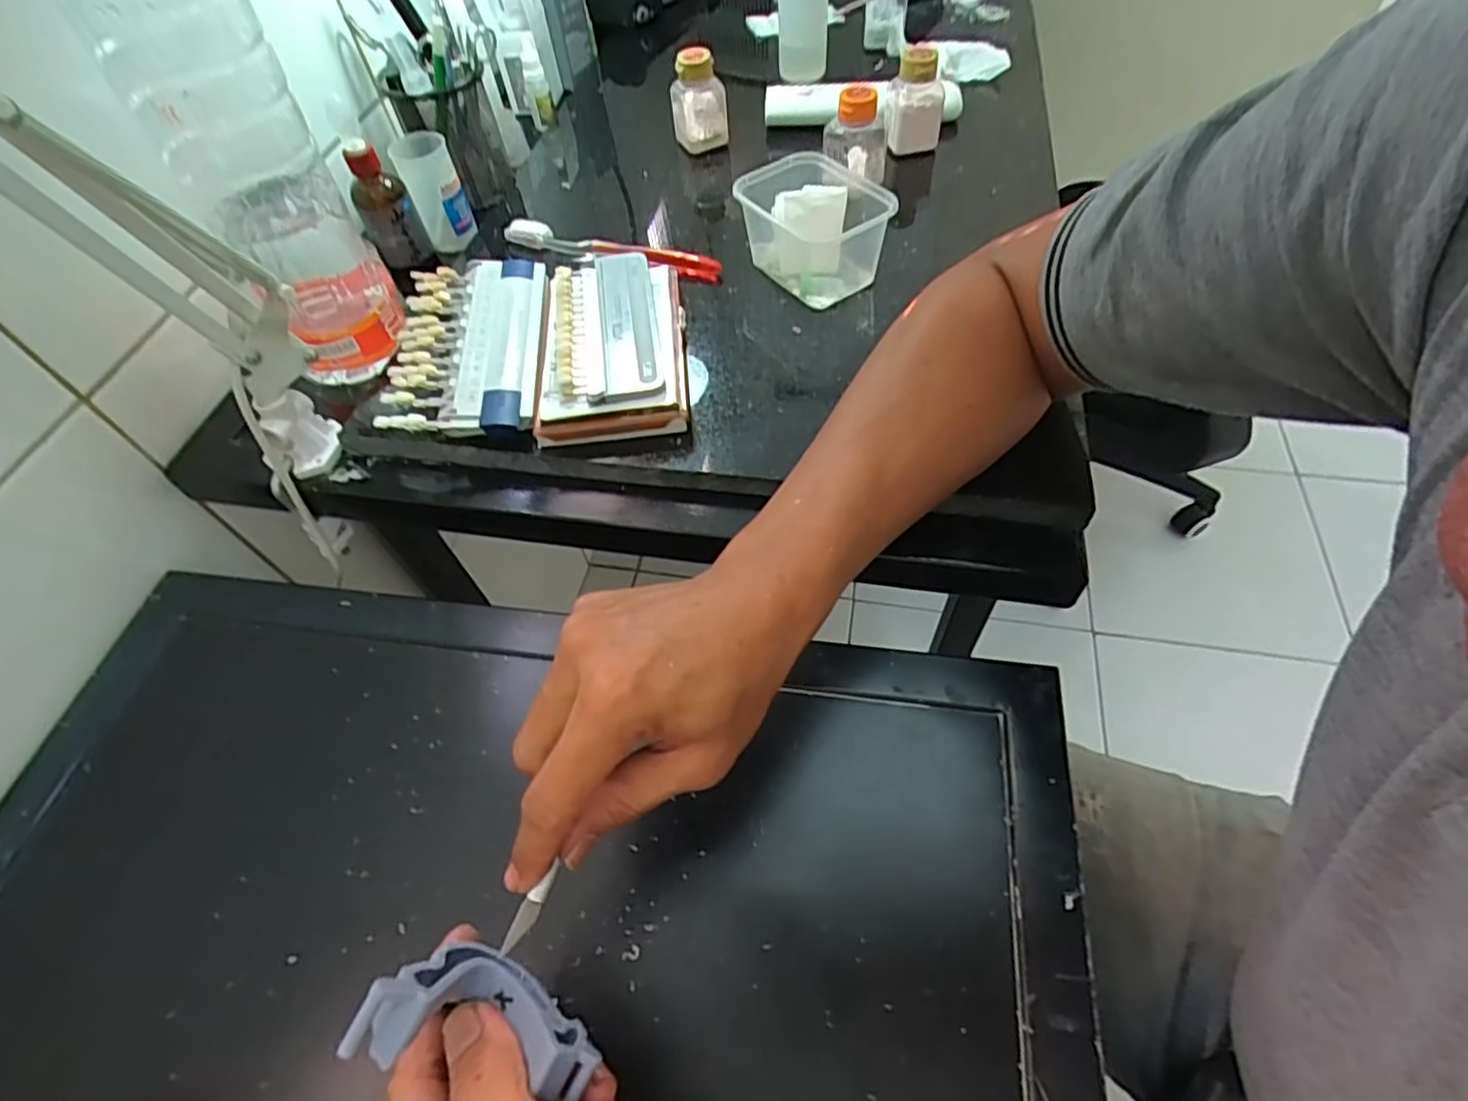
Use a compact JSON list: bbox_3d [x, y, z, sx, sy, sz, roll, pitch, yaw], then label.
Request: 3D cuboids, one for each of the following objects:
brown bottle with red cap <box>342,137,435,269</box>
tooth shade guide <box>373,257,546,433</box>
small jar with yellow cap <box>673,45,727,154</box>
[{"bbox_3d":[-0.281,-0.282,0.557,0.041,0.089,0.034,0,56,5],"label":"brown bottle with red cap"},{"bbox_3d":[-0.182,-0.142,0.479,0.090,0.031,0.169,-8,56,0],"label":"tooth shade guide"},{"bbox_3d":[-0.031,-0.410,0.618,0.049,0.079,0.053,-2,56,3],"label":"small jar with yellow cap"}]

